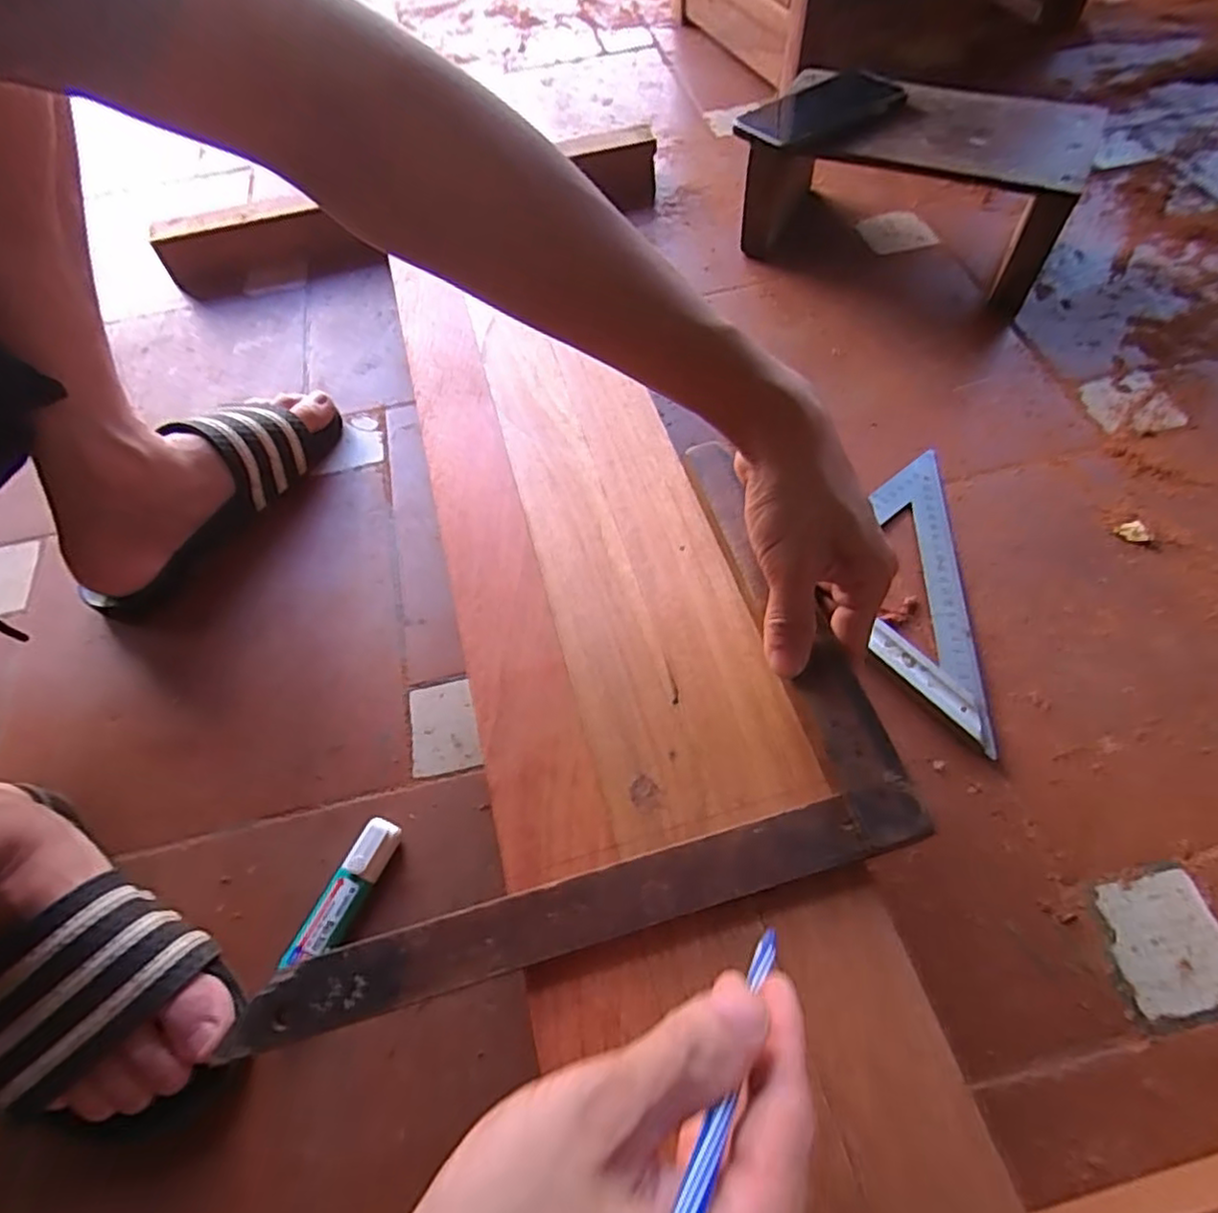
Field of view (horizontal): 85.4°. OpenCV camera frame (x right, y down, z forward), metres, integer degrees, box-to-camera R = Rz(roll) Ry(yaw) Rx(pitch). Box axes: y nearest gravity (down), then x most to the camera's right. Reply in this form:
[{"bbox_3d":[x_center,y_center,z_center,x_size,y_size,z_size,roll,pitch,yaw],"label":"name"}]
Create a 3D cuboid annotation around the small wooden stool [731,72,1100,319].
[{"bbox_3d":[0.291,-0.428,0.673,0.312,0.125,0.168,26,64,18],"label":"small wooden stool"}]

